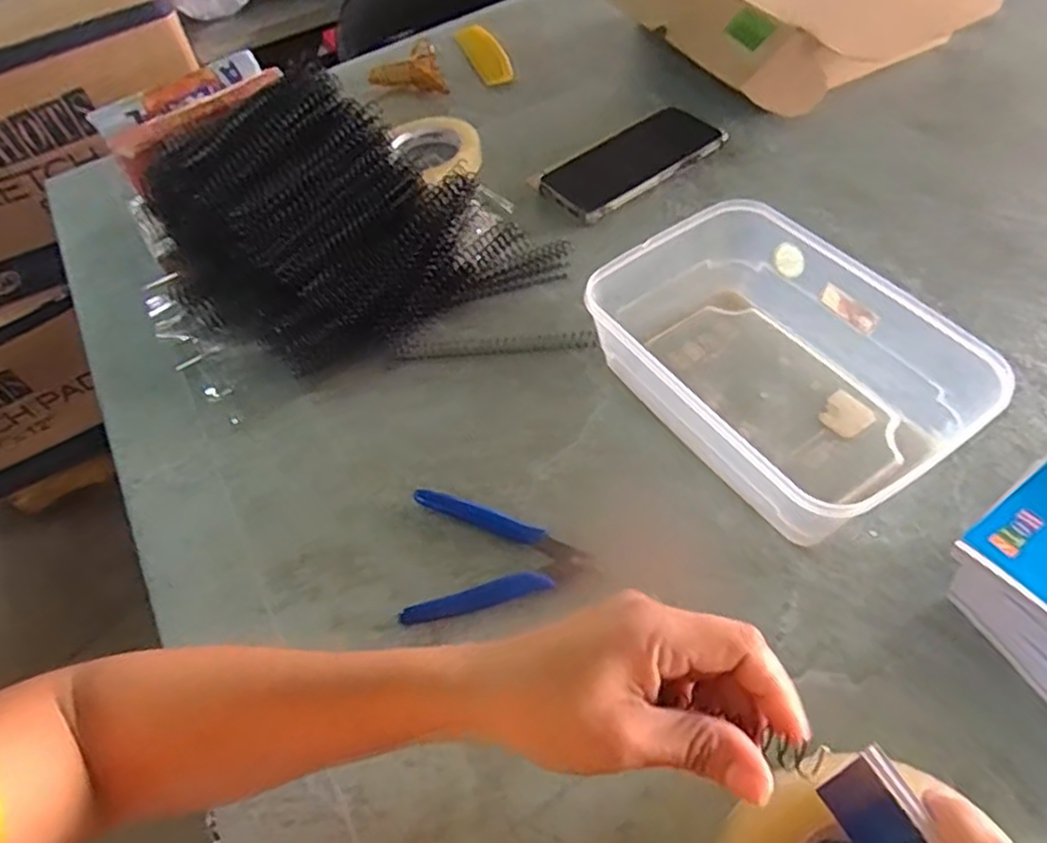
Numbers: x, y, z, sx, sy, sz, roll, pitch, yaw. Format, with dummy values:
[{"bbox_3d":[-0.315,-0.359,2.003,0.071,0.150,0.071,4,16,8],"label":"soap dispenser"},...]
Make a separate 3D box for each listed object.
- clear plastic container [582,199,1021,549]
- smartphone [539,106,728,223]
[{"bbox_3d":[0.164,-0.037,0.463,0.159,0.074,0.230,-31,56,-15],"label":"clear plastic container"},{"bbox_3d":[0.094,-0.239,0.648,0.162,0.010,0.087,-35,57,-16],"label":"smartphone"}]

